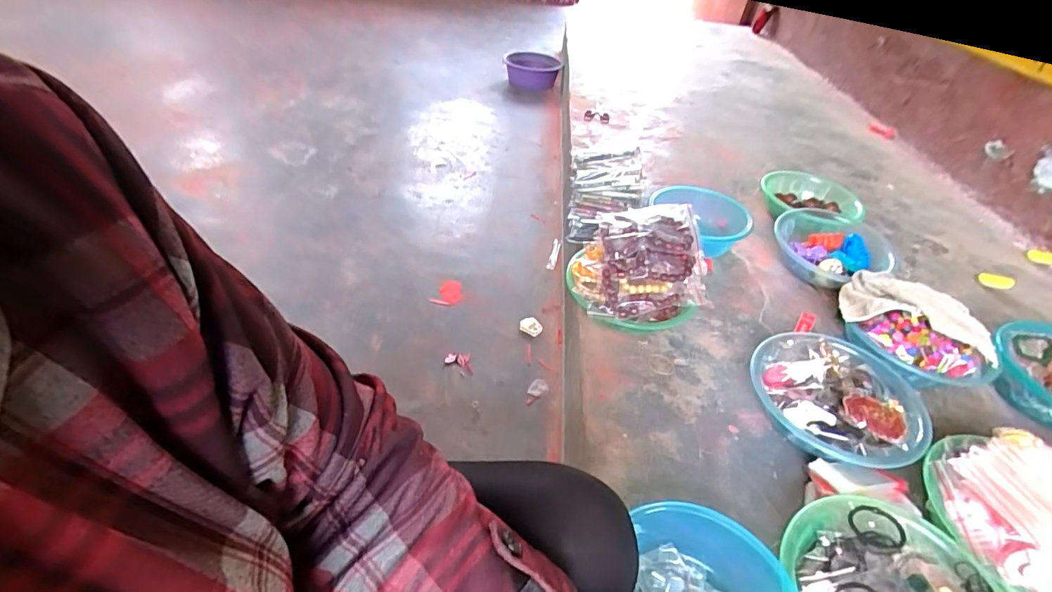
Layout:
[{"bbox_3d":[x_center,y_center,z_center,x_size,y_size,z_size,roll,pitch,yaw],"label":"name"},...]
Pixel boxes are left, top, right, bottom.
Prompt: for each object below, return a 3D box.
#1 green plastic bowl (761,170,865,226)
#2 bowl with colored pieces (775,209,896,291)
[{"bbox_3d":[0.698,-0.225,1.182,0.210,0.061,0.215,4,43,-3],"label":"green plastic bowl"},{"bbox_3d":[0.642,-0.108,1.033,0.199,0.072,0.200,4,43,-3],"label":"bowl with colored pieces"}]

